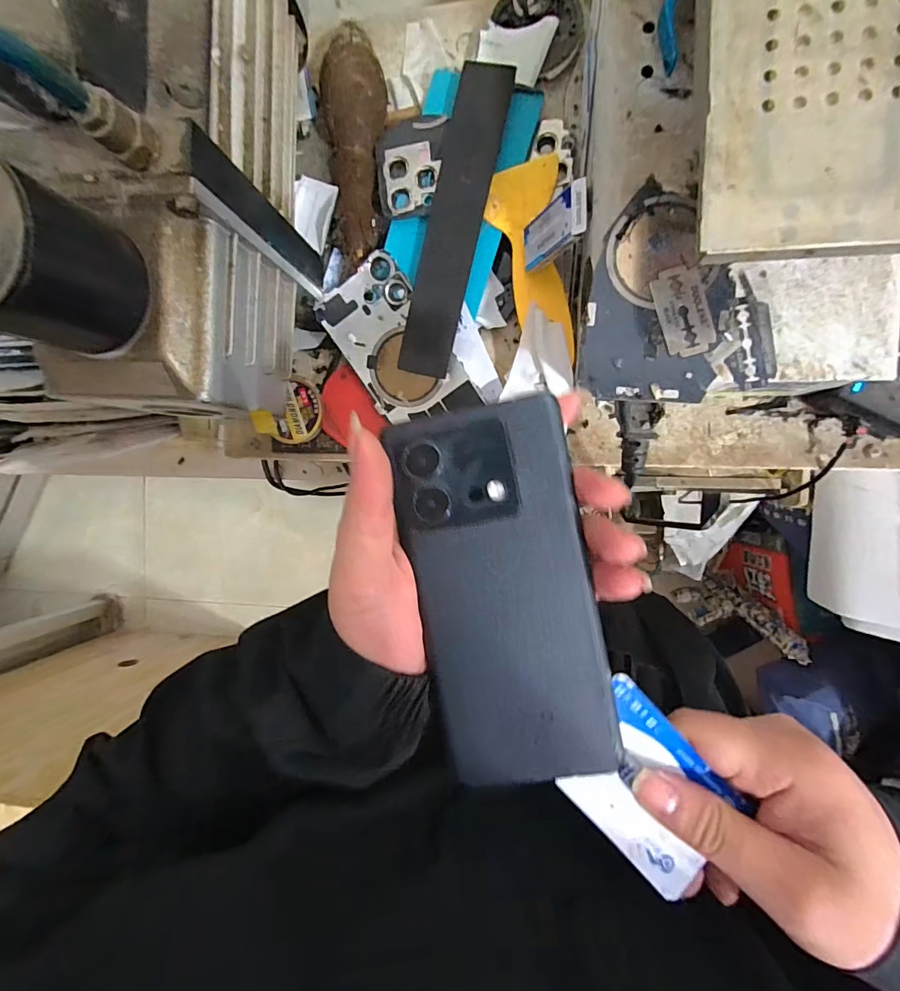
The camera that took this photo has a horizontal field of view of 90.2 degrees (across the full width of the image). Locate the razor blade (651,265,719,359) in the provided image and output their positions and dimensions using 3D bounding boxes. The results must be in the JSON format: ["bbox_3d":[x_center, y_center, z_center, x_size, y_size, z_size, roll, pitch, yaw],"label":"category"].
[{"bbox_3d":[0.112,-0.088,0.215,0.022,0.004,0.042,-15,90,7],"label":"razor blade"}]

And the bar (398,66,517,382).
[{"bbox_3d":[0.002,-0.172,0.285,0.035,0.011,0.187,14,94,6],"label":"bar"}]

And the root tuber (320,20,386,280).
[{"bbox_3d":[-0.064,-0.222,0.290,0.034,0.030,0.139,5,93,7],"label":"root tuber"}]

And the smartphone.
[{"bbox_3d":[0.024,0.044,0.191,0.072,0.006,0.161,-11,96,7],"label":"smartphone"}]

